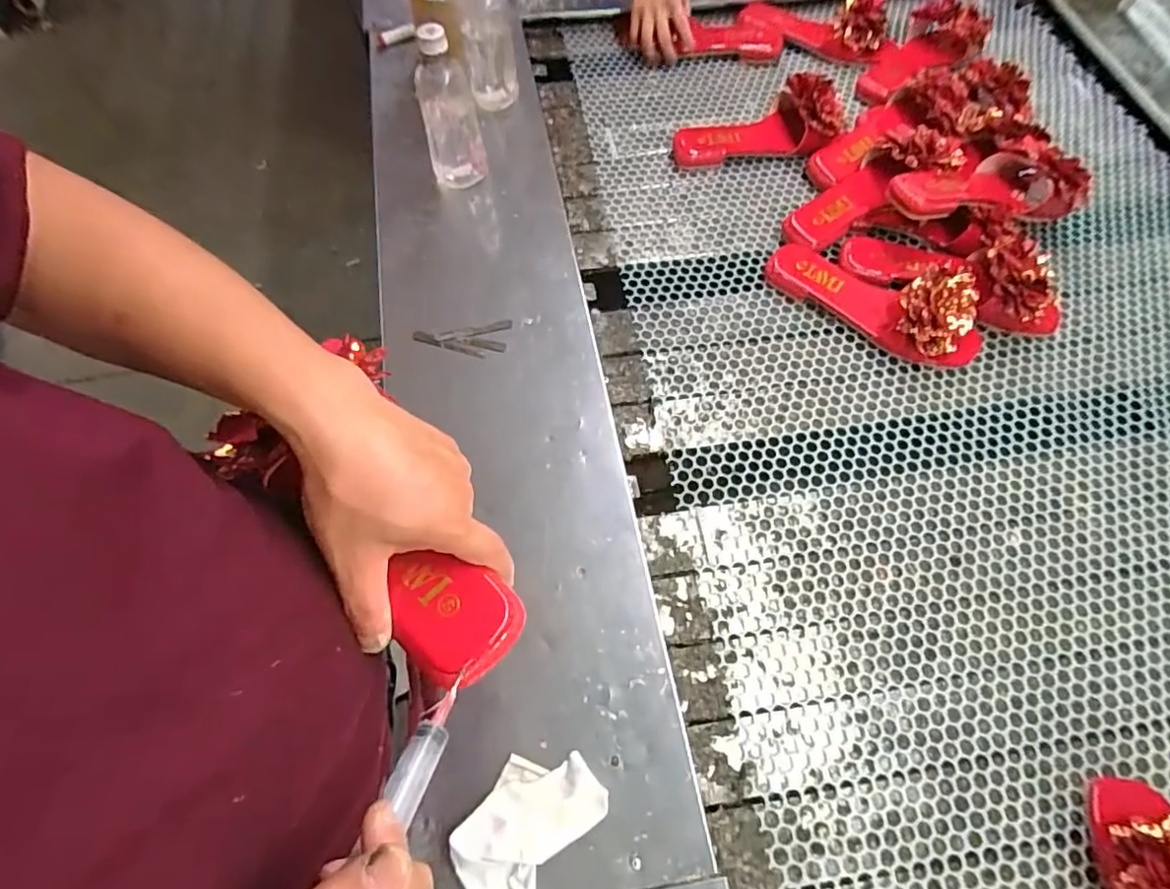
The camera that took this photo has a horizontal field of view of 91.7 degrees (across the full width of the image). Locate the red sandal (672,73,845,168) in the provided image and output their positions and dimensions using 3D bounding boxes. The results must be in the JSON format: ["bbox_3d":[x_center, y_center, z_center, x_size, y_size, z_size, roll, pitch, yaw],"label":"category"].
[{"bbox_3d":[0.238,-0.462,0.794,0.224,0.078,0.104,-6,65,-1],"label":"red sandal"}]

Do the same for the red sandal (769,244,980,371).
[{"bbox_3d":[0.341,-0.179,0.663,0.248,0.068,0.095,36,71,16],"label":"red sandal"}]

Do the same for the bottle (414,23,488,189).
[{"bbox_3d":[-0.166,-0.400,0.677,0.067,0.171,0.060,-14,60,-6],"label":"bottle"}]

